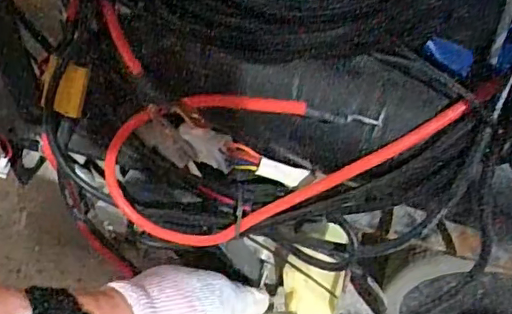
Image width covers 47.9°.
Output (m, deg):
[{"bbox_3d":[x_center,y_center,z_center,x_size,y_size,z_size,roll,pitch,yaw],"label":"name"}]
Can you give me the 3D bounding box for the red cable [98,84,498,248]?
[{"bbox_3d":[0.010,0.001,0.276,0.198,0.074,0.033,-11,42,24],"label":"red cable"}]

